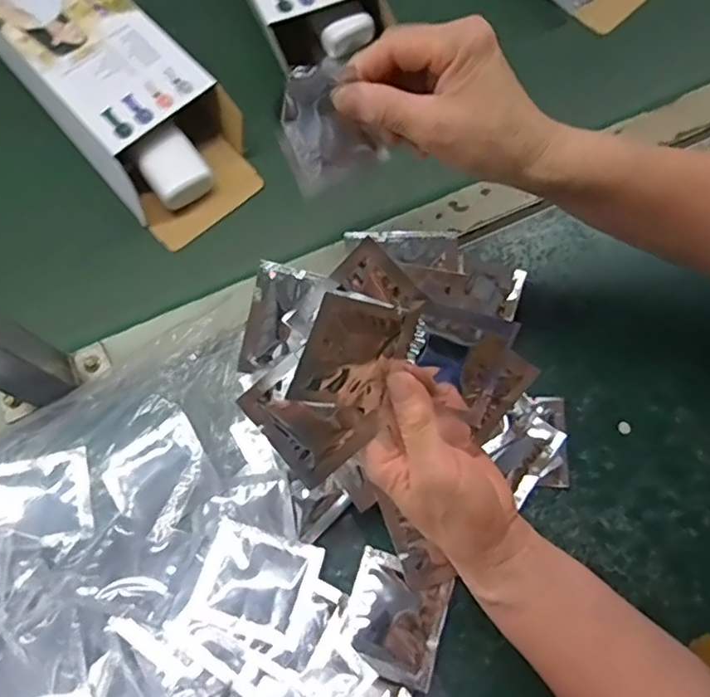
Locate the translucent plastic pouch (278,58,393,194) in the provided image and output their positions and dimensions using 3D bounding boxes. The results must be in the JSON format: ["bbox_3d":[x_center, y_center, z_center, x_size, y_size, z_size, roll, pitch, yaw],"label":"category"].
[{"bbox_3d":[-0.020,-0.139,0.372,0.056,0.073,0.011,-17,46,16],"label":"translucent plastic pouch"}]

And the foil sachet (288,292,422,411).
[{"bbox_3d":[-0.001,0.002,0.326,0.059,0.067,0.011,8,29,-32],"label":"foil sachet"}]

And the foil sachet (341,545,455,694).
[{"bbox_3d":[0.027,0.173,0.385,0.061,0.009,0.069,17,73,6],"label":"foil sachet"}]

